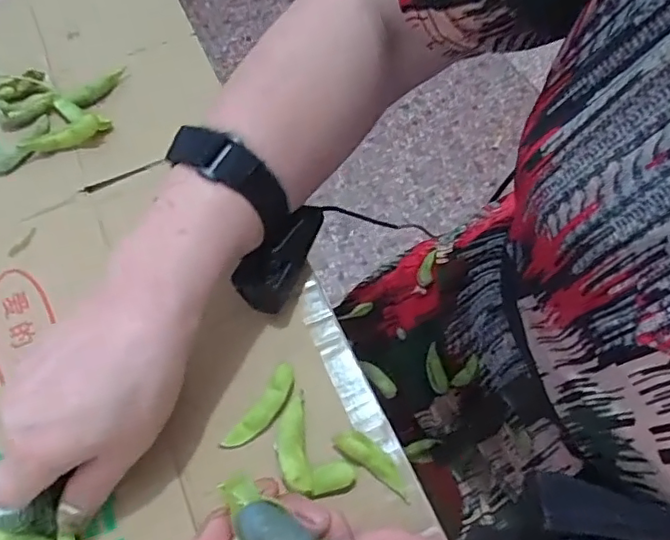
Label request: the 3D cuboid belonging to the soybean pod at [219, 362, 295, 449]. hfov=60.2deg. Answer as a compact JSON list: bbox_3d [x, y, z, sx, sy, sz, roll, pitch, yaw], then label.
[{"bbox_3d":[-0.040,0.079,0.323,0.015,0.013,0.055,35,70,19],"label":"soybean pod"}]

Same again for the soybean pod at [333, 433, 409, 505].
[{"bbox_3d":[0.021,0.103,0.309,0.047,0.010,0.013,38,71,3],"label":"soybean pod"}]

